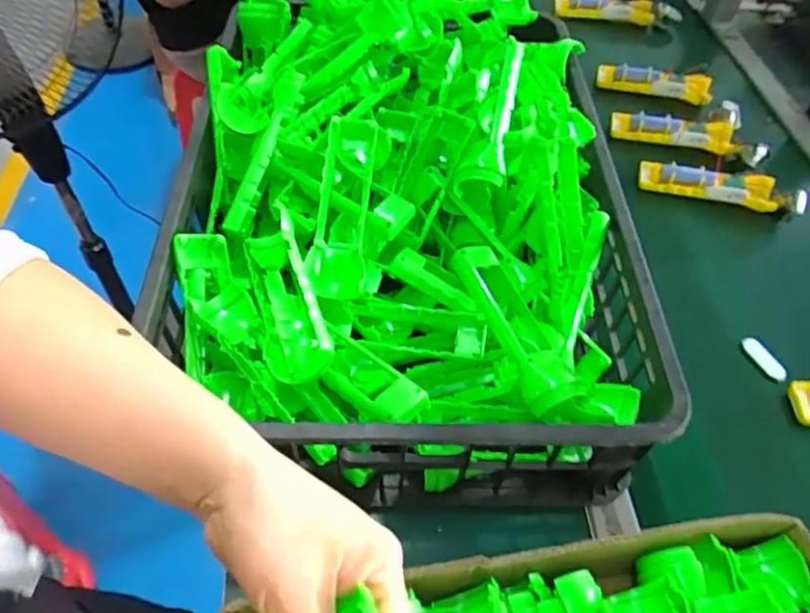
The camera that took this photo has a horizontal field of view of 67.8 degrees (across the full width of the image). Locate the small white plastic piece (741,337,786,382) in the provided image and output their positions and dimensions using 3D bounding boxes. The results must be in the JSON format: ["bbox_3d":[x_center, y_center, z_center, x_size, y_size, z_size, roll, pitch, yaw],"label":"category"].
[{"bbox_3d":[0.359,0.052,0.604,0.012,0.014,0.051,-26,58,-21],"label":"small white plastic piece"}]

